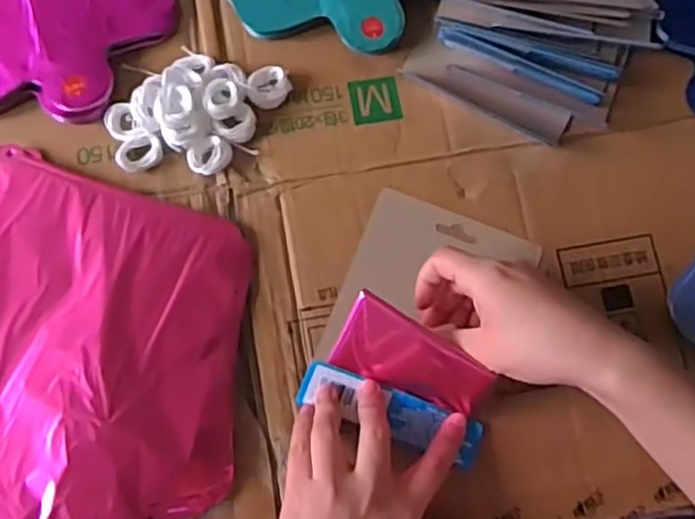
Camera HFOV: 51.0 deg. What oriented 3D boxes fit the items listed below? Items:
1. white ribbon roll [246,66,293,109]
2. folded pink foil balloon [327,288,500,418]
[{"bbox_3d":[-0.053,-0.115,0.489,0.026,0.011,0.028,0,76,-1],"label":"white ribbon roll"},{"bbox_3d":[0.038,0.062,0.441,0.090,0.058,0.007,29,40,3],"label":"folded pink foil balloon"}]

